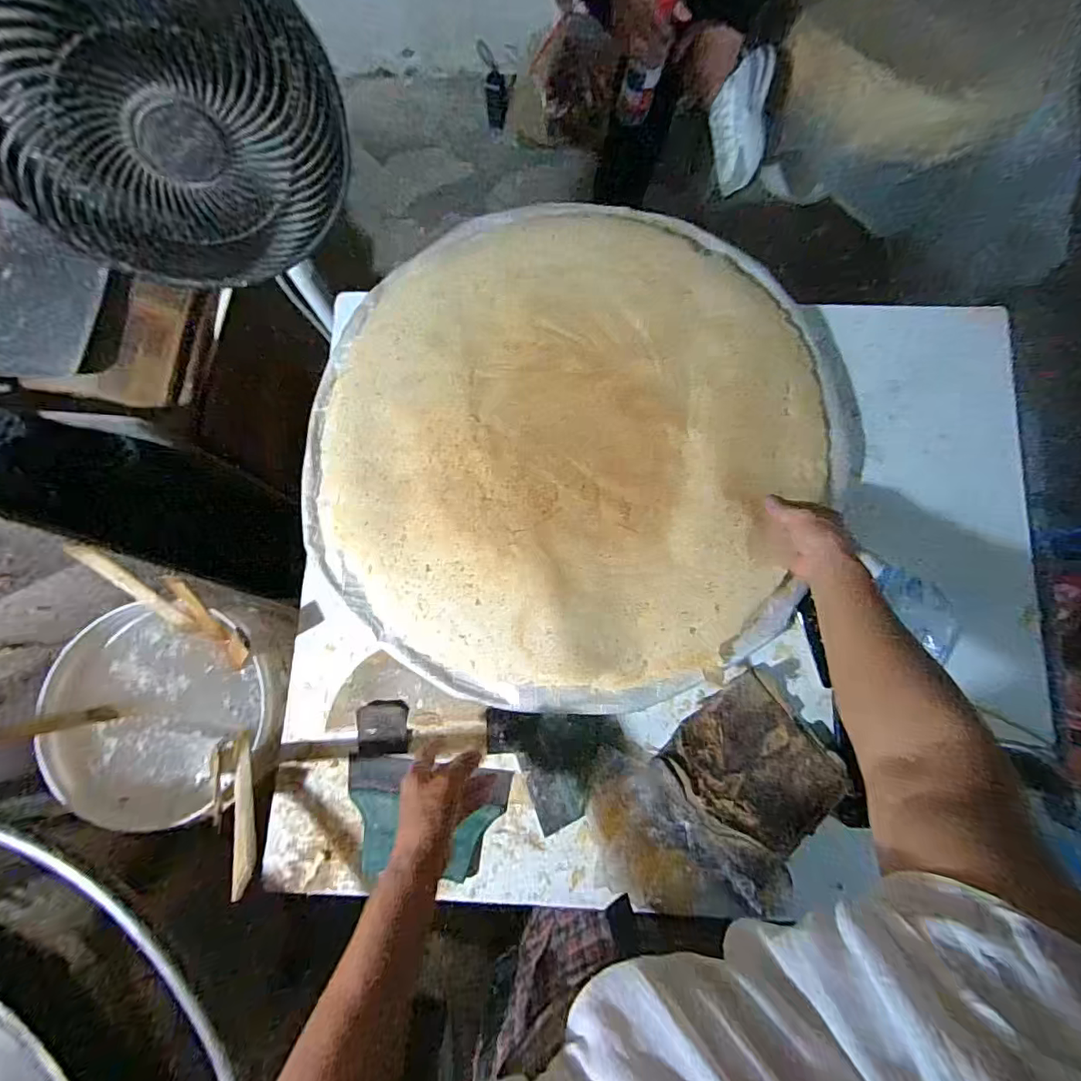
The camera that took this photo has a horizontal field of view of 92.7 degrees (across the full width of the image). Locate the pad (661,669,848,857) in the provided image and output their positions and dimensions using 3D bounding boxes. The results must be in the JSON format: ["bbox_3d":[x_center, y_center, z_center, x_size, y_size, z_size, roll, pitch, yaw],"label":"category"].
[{"bbox_3d":[0.251,0.268,0.605,0.161,0.015,0.170,-34,72,-21],"label":"pad"}]

